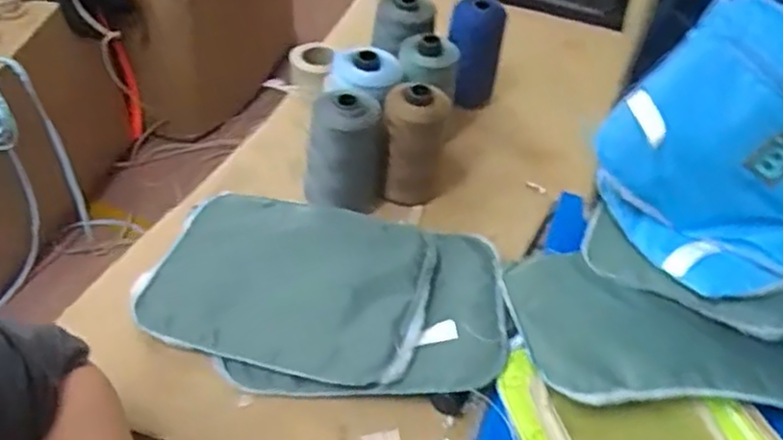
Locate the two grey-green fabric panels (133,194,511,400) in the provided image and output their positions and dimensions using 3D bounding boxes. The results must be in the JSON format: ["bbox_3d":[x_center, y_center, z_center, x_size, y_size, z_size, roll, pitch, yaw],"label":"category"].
[{"bbox_3d":[-0.055,0.058,0.577,0.295,0.023,0.184,10,48,5],"label":"two grey-green fabric panels"}]

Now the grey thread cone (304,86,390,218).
[{"bbox_3d":[-0.045,-0.072,0.651,0.076,0.125,0.060,-6,49,-9],"label":"grey thread cone"}]

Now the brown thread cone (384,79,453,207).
[{"bbox_3d":[0.021,-0.069,0.654,0.057,0.113,0.060,5,48,0],"label":"brown thread cone"}]

